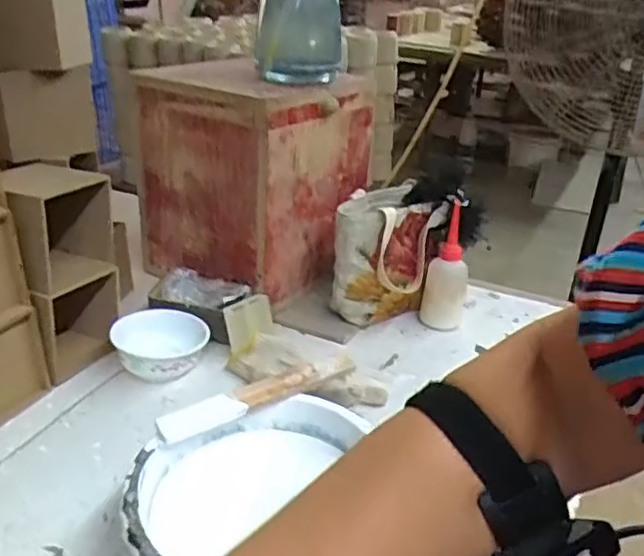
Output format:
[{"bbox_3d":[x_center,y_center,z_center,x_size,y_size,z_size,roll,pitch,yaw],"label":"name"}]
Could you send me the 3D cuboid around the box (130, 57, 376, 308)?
[{"bbox_3d":[-0.097,-0.162,0.966,0.248,0.277,0.266,23,35,33],"label":"box"}]

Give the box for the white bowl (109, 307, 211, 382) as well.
[{"bbox_3d":[-0.195,0.076,0.792,0.102,0.045,0.107,1,29,-1],"label":"white bowl"}]

